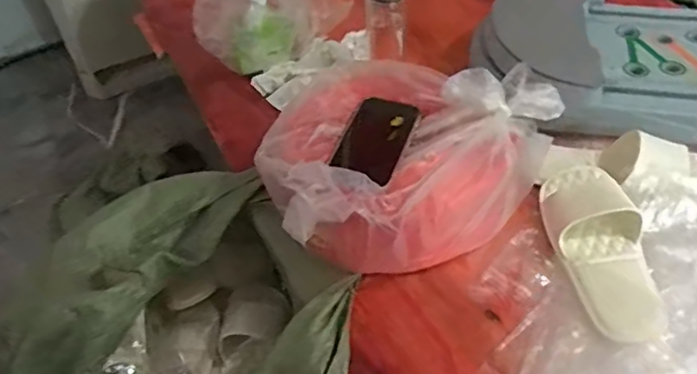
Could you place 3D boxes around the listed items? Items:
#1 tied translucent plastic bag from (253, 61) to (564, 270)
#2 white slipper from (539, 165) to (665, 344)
[{"bbox_3d":[0.073,-0.039,0.759,0.368,0.159,0.260,-24,49,-19],"label":"tied translucent plastic bag"},{"bbox_3d":[0.307,0.062,0.704,0.099,0.059,0.249,-5,45,-1],"label":"white slipper"}]

